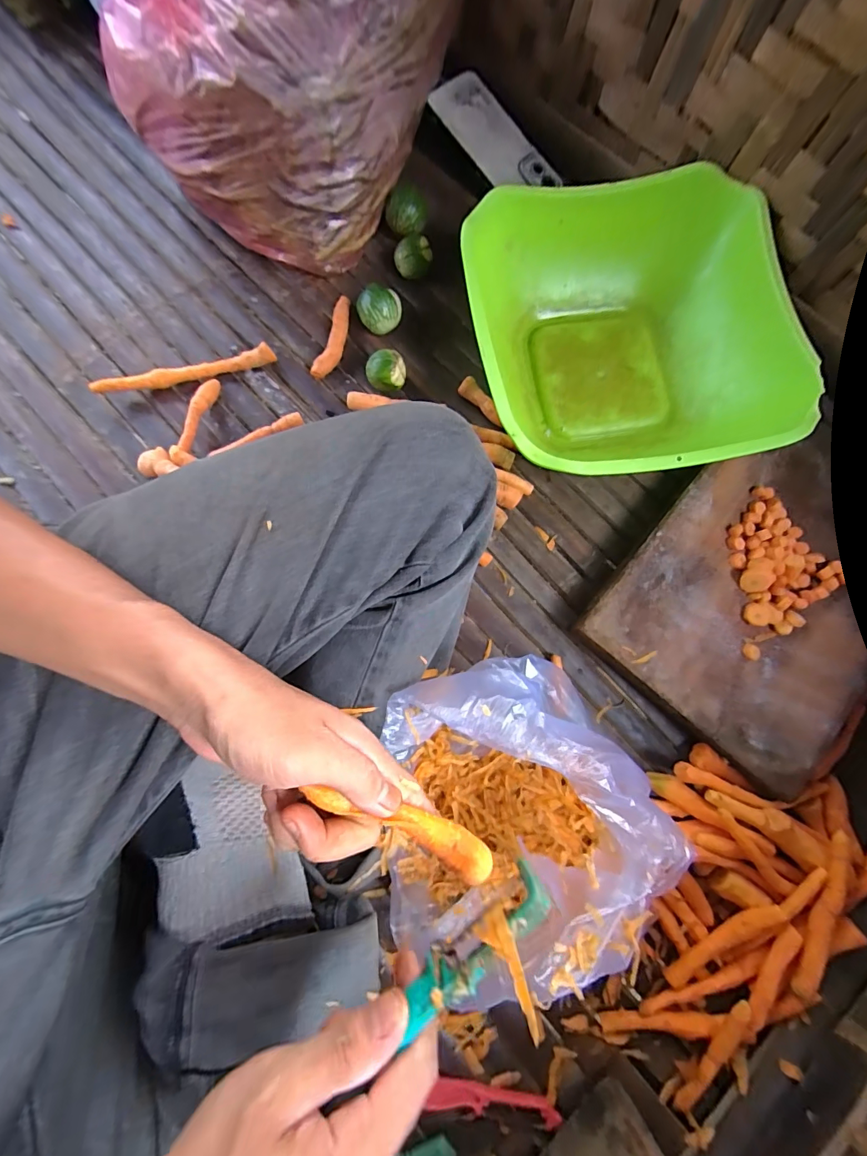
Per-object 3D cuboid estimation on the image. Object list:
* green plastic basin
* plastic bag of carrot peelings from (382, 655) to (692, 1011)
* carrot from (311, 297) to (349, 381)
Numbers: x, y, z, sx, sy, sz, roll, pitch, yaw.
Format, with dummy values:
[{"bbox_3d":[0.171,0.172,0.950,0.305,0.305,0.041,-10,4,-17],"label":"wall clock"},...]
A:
[{"bbox_3d":[0.180,-0.225,0.416,0.261,0.091,0.279,-9,77,-4],"label":"green plastic basin"},{"bbox_3d":[0.054,0.160,0.304,0.179,0.153,0.184,-7,79,-4],"label":"plastic bag of carrot peelings"},{"bbox_3d":[-0.102,-0.250,0.450,0.022,0.018,0.088,18,77,3],"label":"carrot"}]

